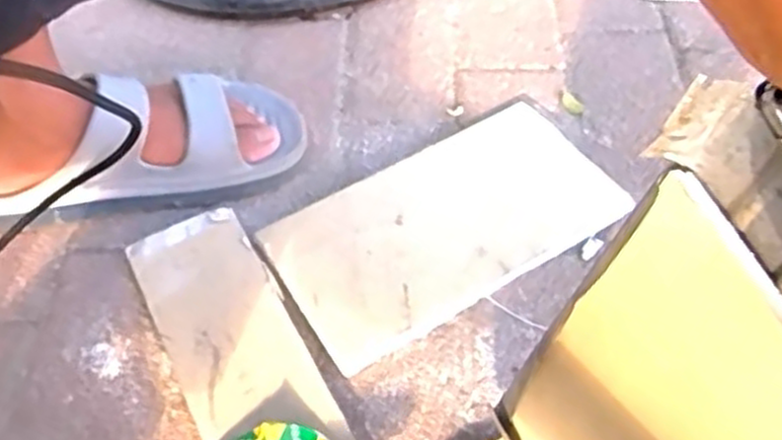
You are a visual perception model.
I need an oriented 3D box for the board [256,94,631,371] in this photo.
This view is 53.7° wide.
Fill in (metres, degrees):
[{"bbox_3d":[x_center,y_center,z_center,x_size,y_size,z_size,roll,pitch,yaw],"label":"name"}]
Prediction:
[{"bbox_3d":[0.040,0.000,0.588,0.258,0.015,0.141,-27,56,-19],"label":"board"}]

